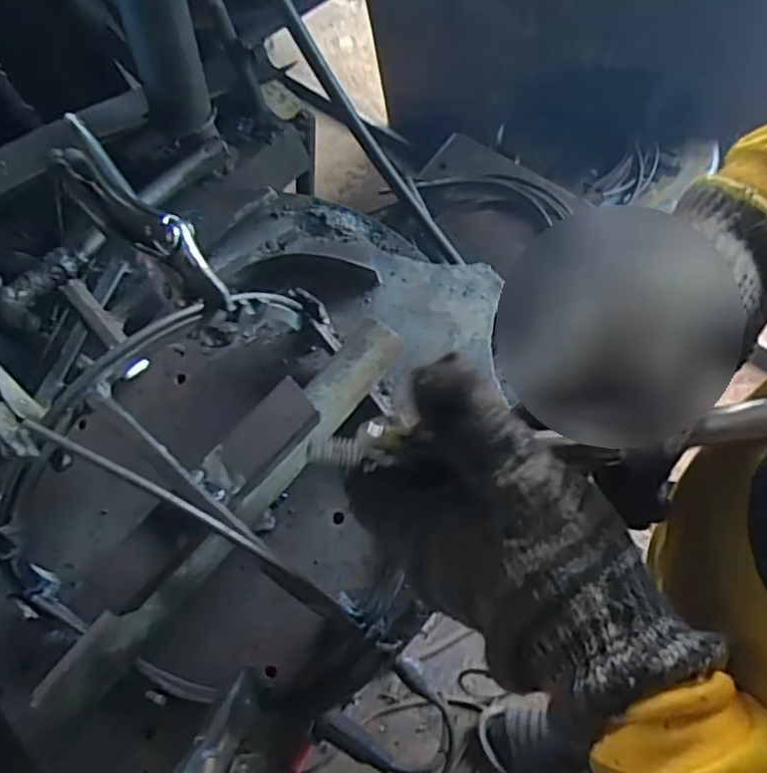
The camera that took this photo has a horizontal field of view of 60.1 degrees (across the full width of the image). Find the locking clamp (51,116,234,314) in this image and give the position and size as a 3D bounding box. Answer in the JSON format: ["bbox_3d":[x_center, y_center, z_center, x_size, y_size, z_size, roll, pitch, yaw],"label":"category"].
[{"bbox_3d":[-0.160,-0.112,0.428,0.028,0.050,0.211,-42,68,-11],"label":"locking clamp"}]

